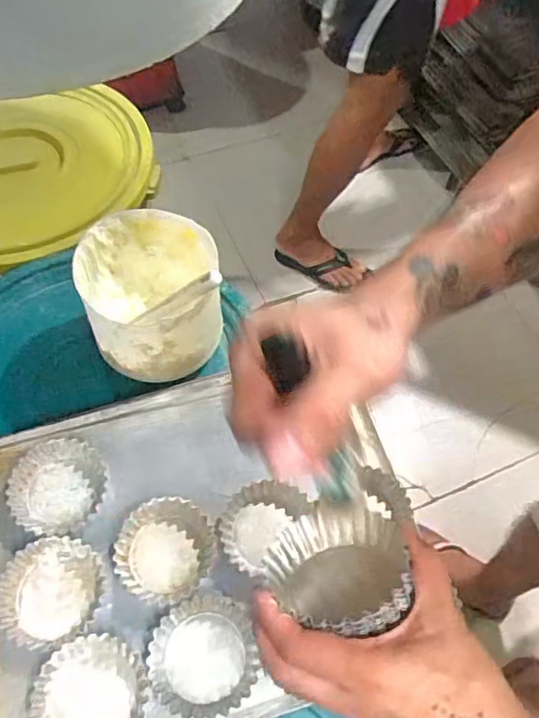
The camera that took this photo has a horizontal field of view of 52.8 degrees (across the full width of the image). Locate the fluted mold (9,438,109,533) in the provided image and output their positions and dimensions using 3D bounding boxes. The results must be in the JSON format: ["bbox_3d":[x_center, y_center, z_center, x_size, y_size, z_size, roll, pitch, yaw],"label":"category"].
[{"bbox_3d":[-0.222,0.136,0.575,0.090,0.032,0.097,33,65,14],"label":"fluted mold"}]

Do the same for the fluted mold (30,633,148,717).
[{"bbox_3d":[-0.156,0.298,0.479,0.091,0.032,0.093,1,62,-3],"label":"fluted mold"}]

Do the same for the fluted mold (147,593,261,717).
[{"bbox_3d":[-0.062,0.277,0.509,0.096,0.027,0.099,1,62,-3],"label":"fluted mold"}]

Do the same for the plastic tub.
[{"bbox_3d":[-0.139,-0.076,0.652,0.155,0.143,0.179,-10,63,-8],"label":"plastic tub"}]

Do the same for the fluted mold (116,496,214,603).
[{"bbox_3d":[-0.105,0.195,0.553,0.094,0.026,0.095,1,62,-3],"label":"fluted mold"}]

